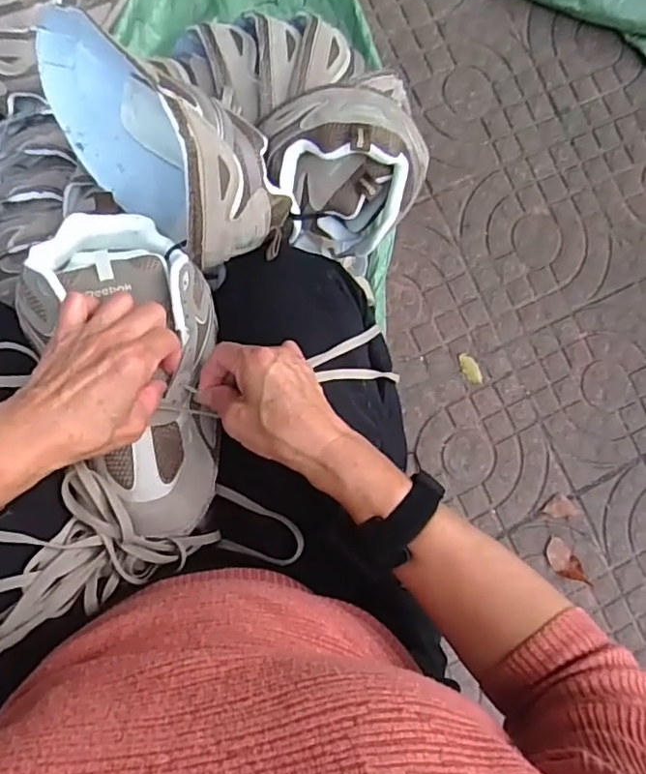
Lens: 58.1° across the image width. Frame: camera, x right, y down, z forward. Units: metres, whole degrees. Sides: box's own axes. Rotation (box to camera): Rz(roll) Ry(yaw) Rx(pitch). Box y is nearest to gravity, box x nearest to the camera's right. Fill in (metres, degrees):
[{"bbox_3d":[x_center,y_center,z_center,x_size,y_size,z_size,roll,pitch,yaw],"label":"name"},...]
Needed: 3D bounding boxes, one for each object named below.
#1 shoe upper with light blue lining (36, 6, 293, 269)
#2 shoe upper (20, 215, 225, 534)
[{"bbox_3d":[-0.144,-0.203,0.491,0.243,0.149,0.094,36,82,20],"label":"shoe upper with light blue lining"},{"bbox_3d":[-0.147,-0.011,0.452,0.133,0.063,0.250,-13,87,-10],"label":"shoe upper"}]

